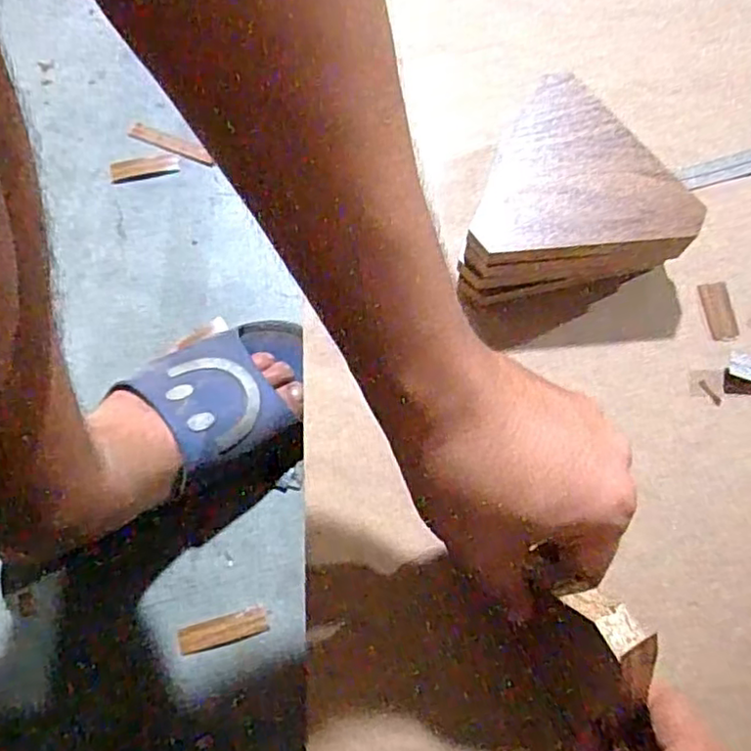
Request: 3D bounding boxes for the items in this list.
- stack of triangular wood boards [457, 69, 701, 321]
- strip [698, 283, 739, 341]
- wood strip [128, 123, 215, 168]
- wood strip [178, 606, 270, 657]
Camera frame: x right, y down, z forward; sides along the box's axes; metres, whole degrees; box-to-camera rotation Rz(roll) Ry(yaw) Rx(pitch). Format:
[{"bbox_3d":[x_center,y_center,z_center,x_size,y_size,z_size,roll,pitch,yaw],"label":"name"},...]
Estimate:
[{"bbox_3d":[0.121,-0.123,0.441,0.142,0.069,0.132,-9,72,0],"label":"stack of triangular wood boards"},{"bbox_3d":[0.234,-0.044,0.444,0.020,0.004,0.040,-7,72,0],"label":"strip"},{"bbox_3d":[-0.196,-0.222,0.632,0.094,0.006,0.017,25,75,8],"label":"wood strip"},{"bbox_3d":[-0.115,0.192,0.493,0.066,0.004,0.020,-14,73,-3],"label":"wood strip"}]

